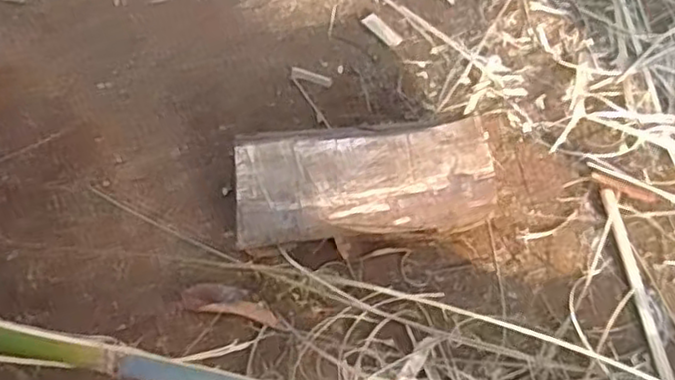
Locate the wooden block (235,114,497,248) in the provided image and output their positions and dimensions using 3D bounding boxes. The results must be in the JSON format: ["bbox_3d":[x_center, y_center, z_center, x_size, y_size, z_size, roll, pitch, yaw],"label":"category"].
[{"bbox_3d":[0.030,-0.002,0.804,0.285,0.131,0.127,-7,63,-2],"label":"wooden block"}]

